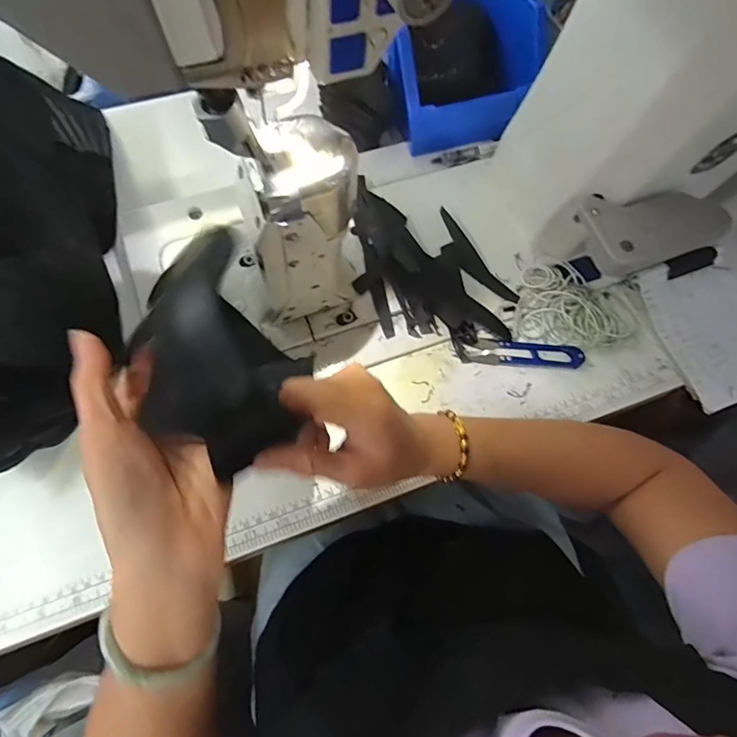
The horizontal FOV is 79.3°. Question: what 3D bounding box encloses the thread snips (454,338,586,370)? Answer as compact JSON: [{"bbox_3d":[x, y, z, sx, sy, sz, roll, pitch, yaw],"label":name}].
[{"bbox_3d":[0.142,-0.016,0.422,0.116,0.009,0.025,4,67,1],"label":"thread snips"}]

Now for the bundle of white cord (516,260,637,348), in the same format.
[{"bbox_3d":[0.206,-0.064,0.438,0.111,0.018,0.087,9,67,3],"label":"bundle of white cord"}]

